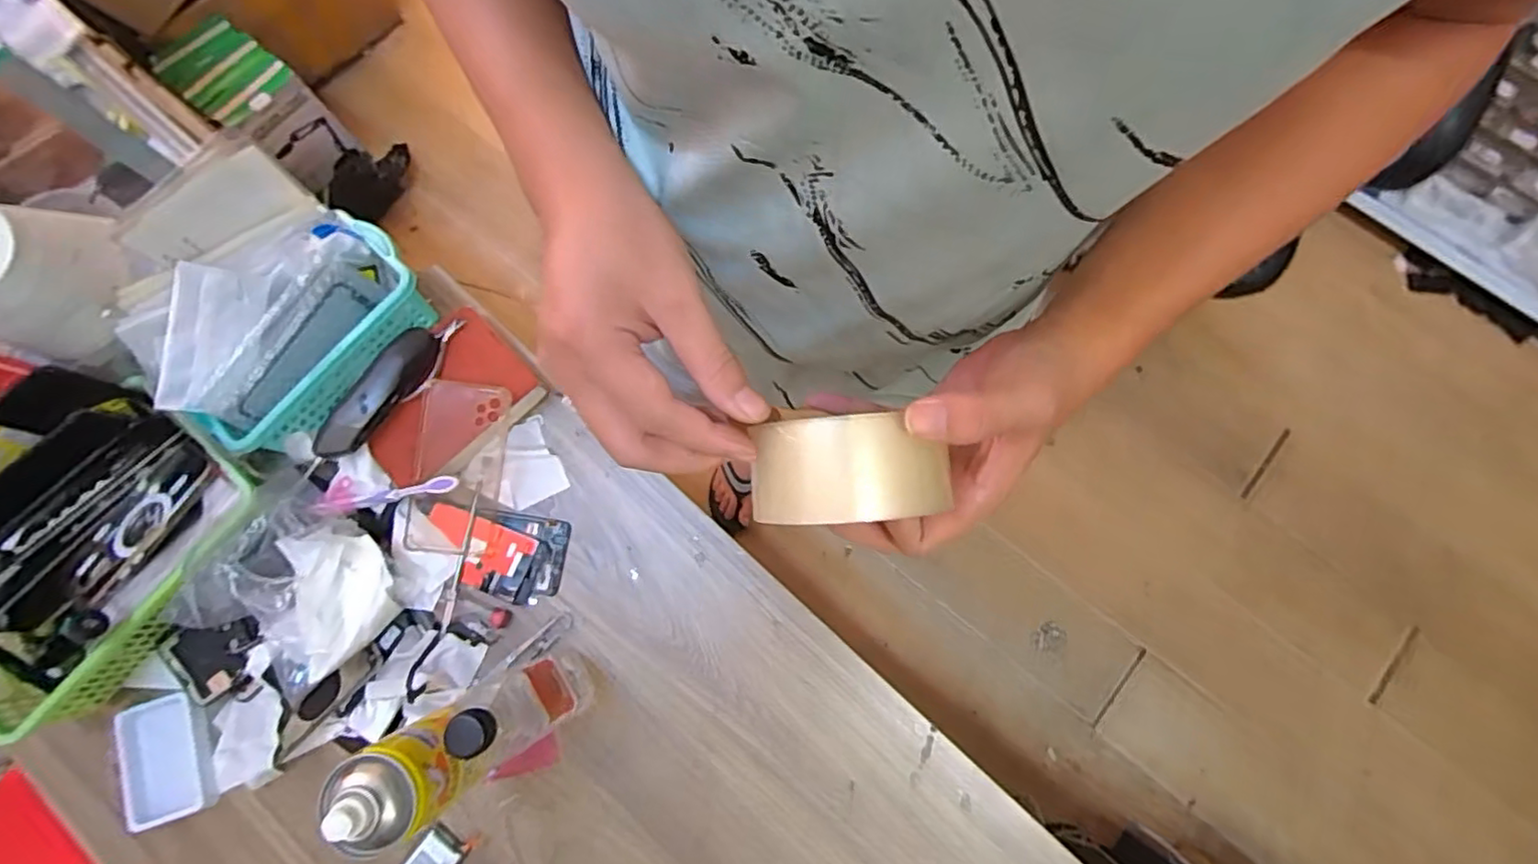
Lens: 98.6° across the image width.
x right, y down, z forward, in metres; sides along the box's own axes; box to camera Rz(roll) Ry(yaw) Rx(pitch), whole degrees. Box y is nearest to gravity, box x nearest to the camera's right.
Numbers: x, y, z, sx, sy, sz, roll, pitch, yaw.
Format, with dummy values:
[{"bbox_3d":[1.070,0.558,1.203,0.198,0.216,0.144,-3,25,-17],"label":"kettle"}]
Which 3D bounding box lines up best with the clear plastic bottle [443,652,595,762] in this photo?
[{"bbox_3d":[-0.192,0.213,0.526,0.055,0.193,0.051,-19,79,-3],"label":"clear plastic bottle"}]

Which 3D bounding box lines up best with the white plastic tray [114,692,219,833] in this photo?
[{"bbox_3d":[-0.555,0.300,0.606,0.080,0.016,0.106,-16,78,-3],"label":"white plastic tray"}]

